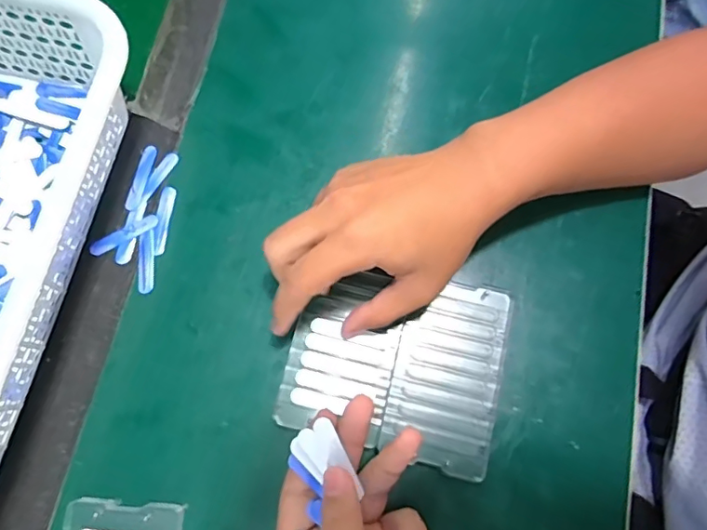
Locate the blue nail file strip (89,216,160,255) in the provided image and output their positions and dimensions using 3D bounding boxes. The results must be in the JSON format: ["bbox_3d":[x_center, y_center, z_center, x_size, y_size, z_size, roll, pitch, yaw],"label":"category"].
[{"bbox_3d":[-0.161,-0.021,0.368,0.051,0.004,0.009,-27,75,-6],"label":"blue nail file strip"}]

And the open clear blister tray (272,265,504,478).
[{"bbox_3d":[0.027,0.061,0.338,0.133,0.014,0.114,12,75,5],"label":"open clear blister tray"}]

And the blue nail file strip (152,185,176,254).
[{"bbox_3d":[-0.136,-0.032,0.373,0.011,0.004,0.050,6,74,3],"label":"blue nail file strip"}]

